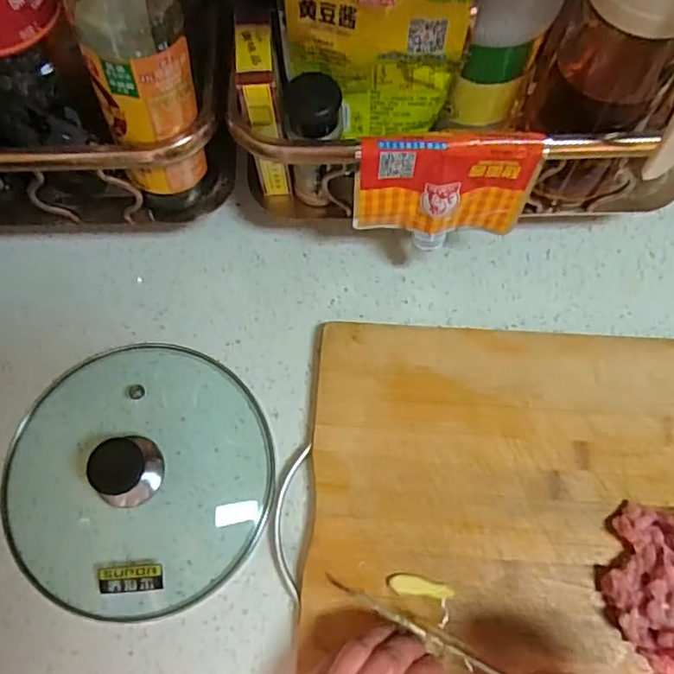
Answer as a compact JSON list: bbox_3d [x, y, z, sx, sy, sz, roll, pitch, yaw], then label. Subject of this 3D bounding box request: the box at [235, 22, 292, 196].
[{"bbox_3d":[-0.049,-0.154,0.425,0.024,0.114,0.050,-1,69,1],"label":"box"}]

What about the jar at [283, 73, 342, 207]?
[{"bbox_3d":[-0.015,-0.135,0.428,0.033,0.104,0.032,-1,69,1],"label":"jar"}]

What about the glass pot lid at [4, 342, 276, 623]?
[{"bbox_3d":[-0.150,0.094,0.440,0.188,0.052,0.201,-1,72,2],"label":"glass pot lid"}]

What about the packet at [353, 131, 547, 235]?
[{"bbox_3d":[0.073,-0.104,0.419,0.118,0.077,0.028,-2,69,1],"label":"packet"}]

